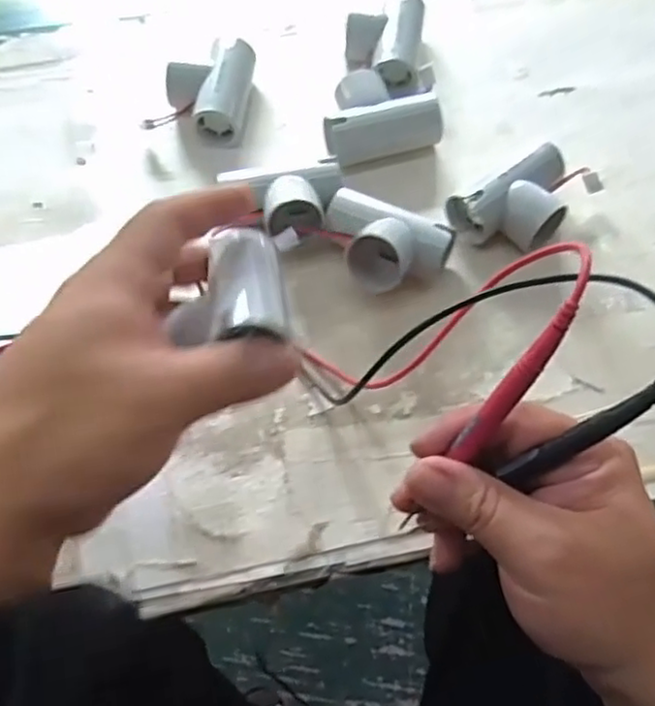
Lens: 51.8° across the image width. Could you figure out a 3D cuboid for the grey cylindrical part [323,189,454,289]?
[{"bbox_3d":[0.031,-0.061,0.397,0.074,0.041,0.047,28,65,16],"label":"grey cylindrical part"}]

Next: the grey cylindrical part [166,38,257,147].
[{"bbox_3d":[-0.081,-0.190,0.473,0.054,0.035,0.091,6,61,4],"label":"grey cylindrical part"}]

